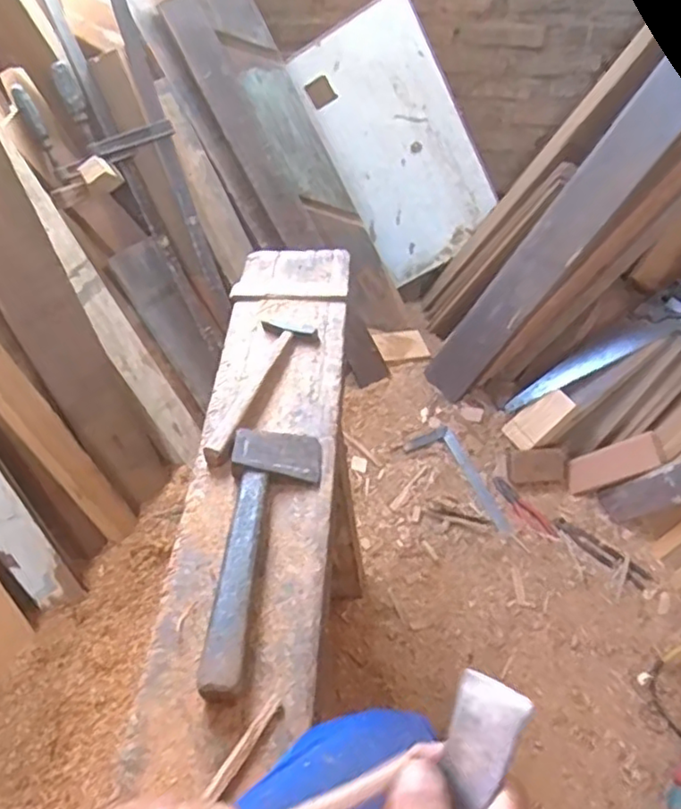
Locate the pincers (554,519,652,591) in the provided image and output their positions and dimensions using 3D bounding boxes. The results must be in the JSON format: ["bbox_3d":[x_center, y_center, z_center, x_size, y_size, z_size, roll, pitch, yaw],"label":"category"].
[{"bbox_3d":[0.568,0.320,1.404,0.045,0.013,0.217,-37,58,-28],"label":"pincers"}]

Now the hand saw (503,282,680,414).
[{"bbox_3d":[0.607,-0.121,1.519,0.479,0.037,0.088,-34,47,20],"label":"hand saw"}]

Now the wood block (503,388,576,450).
[{"bbox_3d":[0.479,0.037,1.549,0.169,0.017,0.082,-38,53,9],"label":"wood block"}]

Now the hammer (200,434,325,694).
[{"bbox_3d":[-0.086,0.155,0.736,0.107,0.038,0.338,2,49,1],"label":"hammer"}]

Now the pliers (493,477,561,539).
[{"bbox_3d":[0.421,0.240,1.478,0.042,0.015,0.186,-31,56,-25],"label":"pliers"}]

